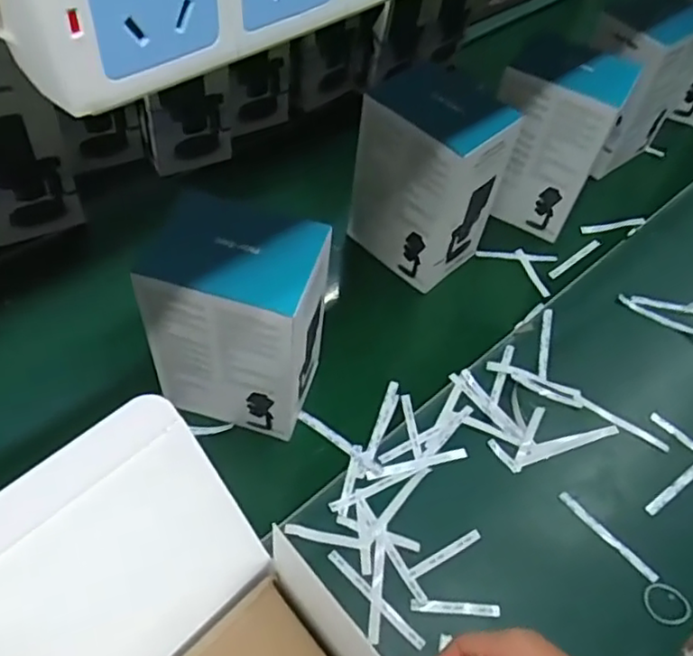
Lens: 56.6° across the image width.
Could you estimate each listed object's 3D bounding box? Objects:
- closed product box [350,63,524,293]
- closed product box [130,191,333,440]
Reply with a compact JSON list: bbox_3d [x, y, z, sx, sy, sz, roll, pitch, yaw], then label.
[{"bbox_3d":[0.103,-0.184,0.830,0.114,0.230,0.148,-35,66,-27],"label":"closed product box"},{"bbox_3d":[-0.108,-0.001,0.661,0.153,0.205,0.116,14,54,2],"label":"closed product box"}]

